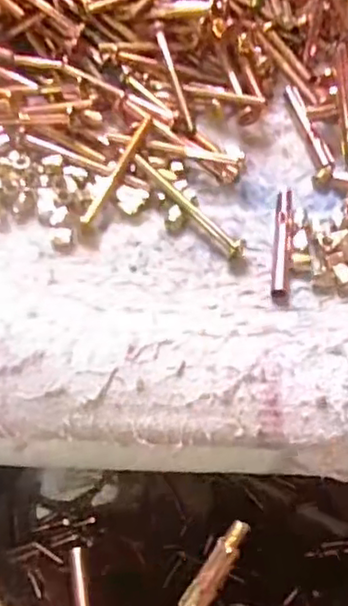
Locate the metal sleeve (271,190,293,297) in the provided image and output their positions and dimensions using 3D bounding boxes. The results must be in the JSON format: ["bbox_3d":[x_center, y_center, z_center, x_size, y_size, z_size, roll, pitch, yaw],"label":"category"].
[{"bbox_3d":[0.050,-0.029,0.293,0.008,0.011,0.061,9,57,2],"label":"metal sleeve"}]

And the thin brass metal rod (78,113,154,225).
[{"bbox_3d":[-0.026,-0.064,0.303,0.005,0.004,0.068,22,59,9],"label":"thin brass metal rod"}]

